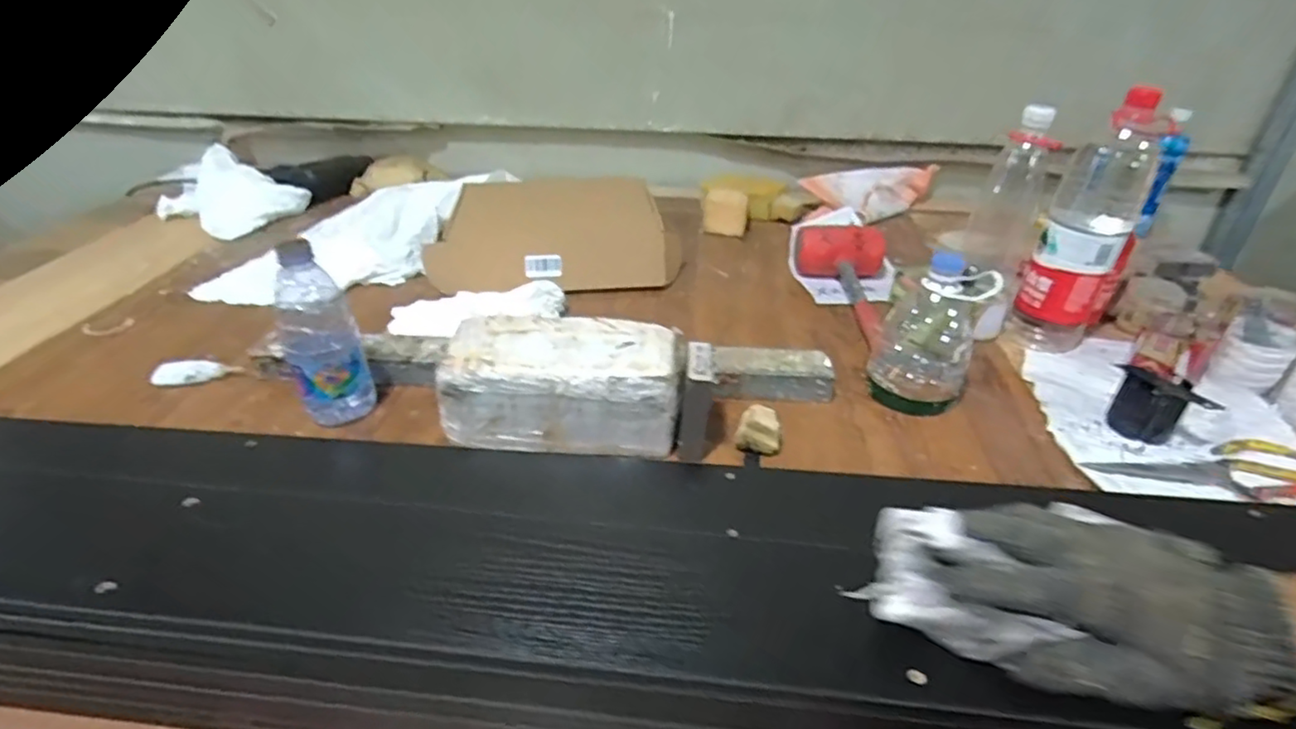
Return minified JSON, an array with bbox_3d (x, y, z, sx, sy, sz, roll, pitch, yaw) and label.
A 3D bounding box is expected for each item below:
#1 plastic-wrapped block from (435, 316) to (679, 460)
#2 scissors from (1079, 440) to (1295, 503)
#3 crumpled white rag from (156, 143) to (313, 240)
[{"bbox_3d":[-0.085,0.021,0.655,0.243,0.106,0.104,3,33,4],"label":"plastic-wrapped block"},{"bbox_3d":[0.566,0.108,0.642,0.245,0.019,0.080,0,33,-2],"label":"scissors"},{"bbox_3d":[-0.801,-0.321,1.199,0.285,0.086,0.187,17,36,23],"label":"crumpled white rag"}]

